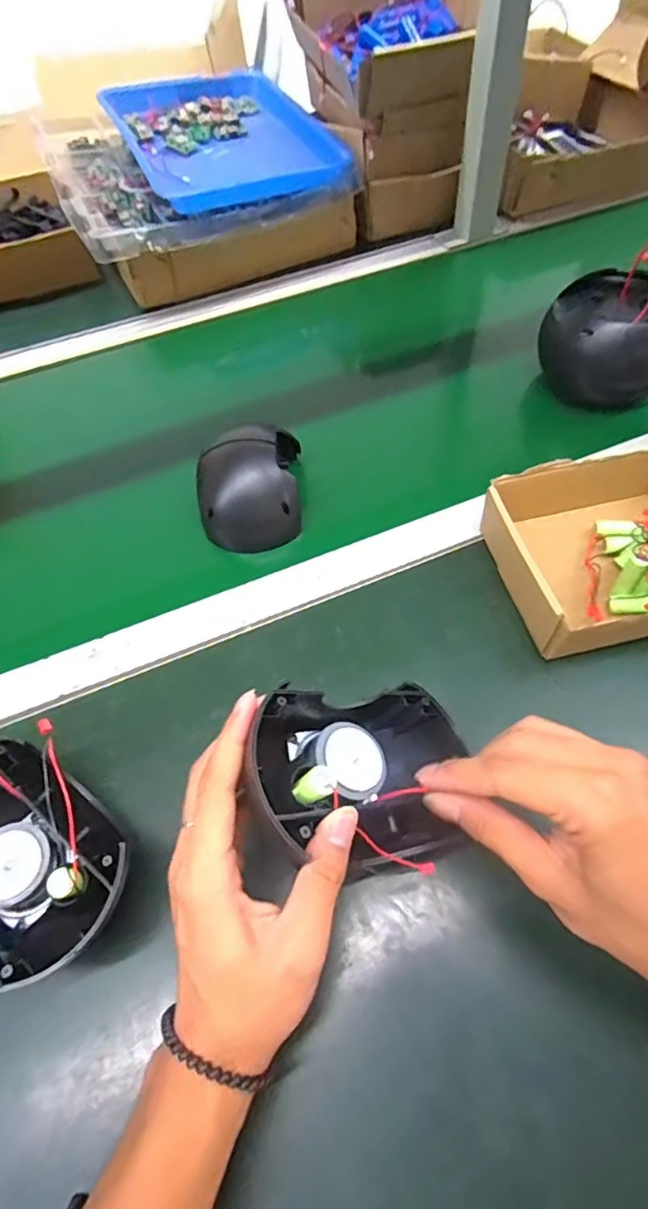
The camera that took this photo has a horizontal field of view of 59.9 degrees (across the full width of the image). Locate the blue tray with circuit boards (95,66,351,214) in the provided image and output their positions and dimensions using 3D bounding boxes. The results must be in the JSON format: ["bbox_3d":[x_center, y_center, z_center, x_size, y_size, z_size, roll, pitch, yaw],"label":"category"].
[{"bbox_3d":[-0.141,-0.633,0.756,0.253,0.049,0.329,-22,59,-10],"label":"blue tray with circuit boards"}]

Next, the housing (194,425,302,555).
[{"bbox_3d":[-0.067,-0.103,0.498,0.086,0.060,0.098,-5,58,1],"label":"housing"}]

